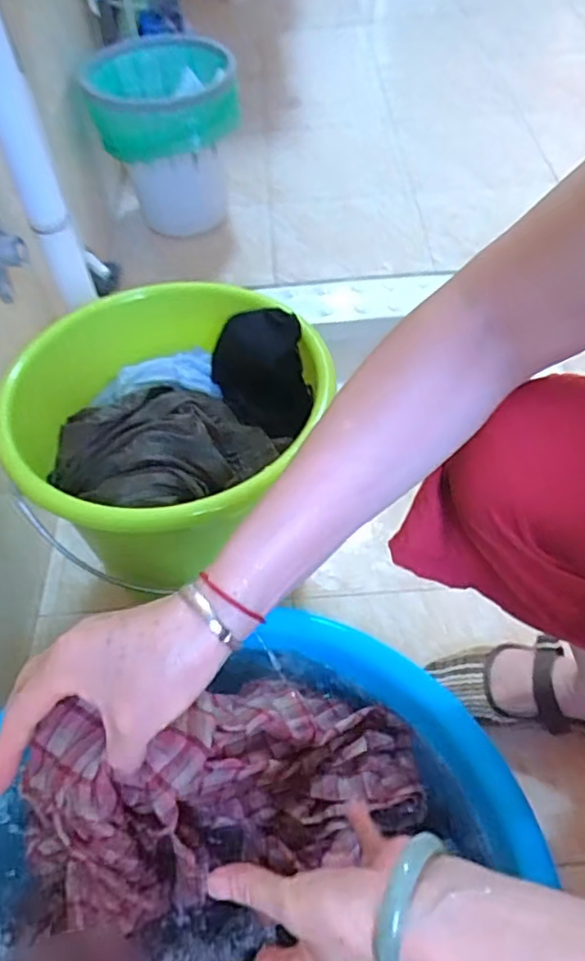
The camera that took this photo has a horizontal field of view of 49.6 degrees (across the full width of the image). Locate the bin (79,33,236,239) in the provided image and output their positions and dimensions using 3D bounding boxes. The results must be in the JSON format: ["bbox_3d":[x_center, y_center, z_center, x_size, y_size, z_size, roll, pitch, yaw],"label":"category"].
[{"bbox_3d":[-0.218,-0.620,1.185,0.248,0.294,0.284,-14,53,-5],"label":"bin"}]

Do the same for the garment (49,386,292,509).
[{"bbox_3d":[-0.115,-0.029,0.568,0.134,0.069,0.172,34,63,27],"label":"garment"}]

